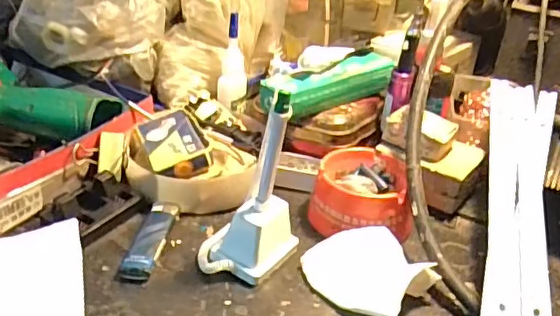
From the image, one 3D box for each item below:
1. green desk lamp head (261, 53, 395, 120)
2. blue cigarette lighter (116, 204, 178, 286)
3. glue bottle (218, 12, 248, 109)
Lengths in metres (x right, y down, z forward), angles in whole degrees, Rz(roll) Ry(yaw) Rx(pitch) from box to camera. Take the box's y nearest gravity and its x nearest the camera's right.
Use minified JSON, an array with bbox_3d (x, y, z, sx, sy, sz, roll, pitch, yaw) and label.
[{"bbox_3d":[0.047,-0.068,0.531,0.135,0.031,0.034,-18,39,-32],"label":"green desk lamp head"},{"bbox_3d":[-0.098,0.061,0.426,0.023,0.009,0.079,7,32,4],"label":"blue cigarette lighter"},{"bbox_3d":[-0.046,-0.095,0.557,0.024,0.083,0.027,27,39,31],"label":"glue bottle"}]

